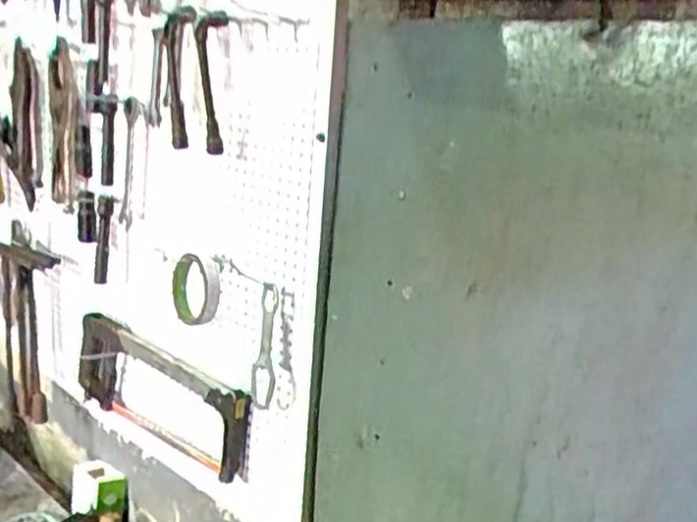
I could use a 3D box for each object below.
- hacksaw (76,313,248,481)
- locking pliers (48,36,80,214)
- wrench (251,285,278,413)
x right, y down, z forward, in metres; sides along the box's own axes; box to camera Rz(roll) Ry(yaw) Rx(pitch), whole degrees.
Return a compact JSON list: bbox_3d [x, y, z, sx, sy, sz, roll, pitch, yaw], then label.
[{"bbox_3d":[-0.276,0.190,1.050,0.394,0.145,0.037,17,20,40],"label":"hacksaw"},{"bbox_3d":[-0.424,-0.198,1.101,0.017,0.237,0.091,-8,19,-36],"label":"locking pliers"},{"bbox_3d":[-0.097,0.103,0.874,0.027,0.163,0.012,16,23,20],"label":"wrench"}]

